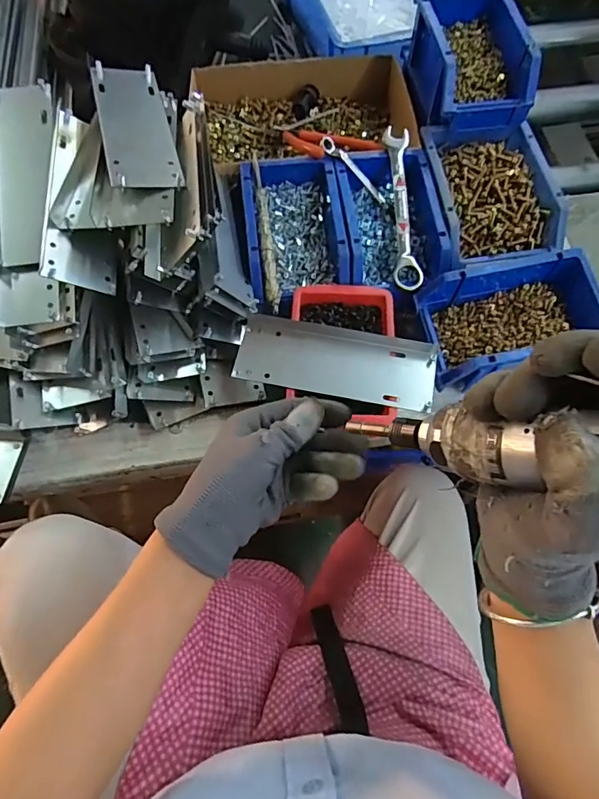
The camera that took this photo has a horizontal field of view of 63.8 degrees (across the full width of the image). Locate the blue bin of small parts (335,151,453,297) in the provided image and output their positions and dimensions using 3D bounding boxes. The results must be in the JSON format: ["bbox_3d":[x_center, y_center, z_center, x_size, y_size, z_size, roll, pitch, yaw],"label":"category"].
[{"bbox_3d":[0.097,-0.185,0.520,0.098,0.059,0.167,-6,68,-2],"label":"blue bin of small parts"}]

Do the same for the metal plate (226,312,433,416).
[{"bbox_3d":[0.034,-0.037,0.445,0.178,0.016,0.073,12,69,5],"label":"metal plate"}]

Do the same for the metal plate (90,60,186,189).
[{"bbox_3d":[-0.153,-0.258,0.449,0.063,0.008,0.180,-7,62,-21],"label":"metal plate"}]

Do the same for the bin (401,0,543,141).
[{"bbox_3d":[0.187,-0.388,0.543,0.103,0.072,0.181,-8,68,-3],"label":"bin"}]

